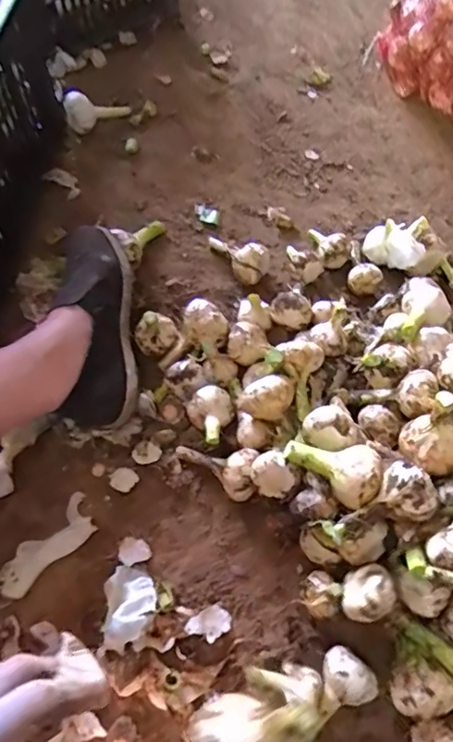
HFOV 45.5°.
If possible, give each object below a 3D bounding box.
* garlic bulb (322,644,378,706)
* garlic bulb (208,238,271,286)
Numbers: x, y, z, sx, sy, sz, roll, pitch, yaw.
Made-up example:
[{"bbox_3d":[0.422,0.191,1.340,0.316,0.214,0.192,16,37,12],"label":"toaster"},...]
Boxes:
[{"bbox_3d":[0.117,0.303,0.532,0.055,0.050,0.042,41,69,17],"label":"garlic bulb"},{"bbox_3d":[0.009,-0.155,0.742,0.095,0.049,0.051,27,68,10],"label":"garlic bulb"}]

